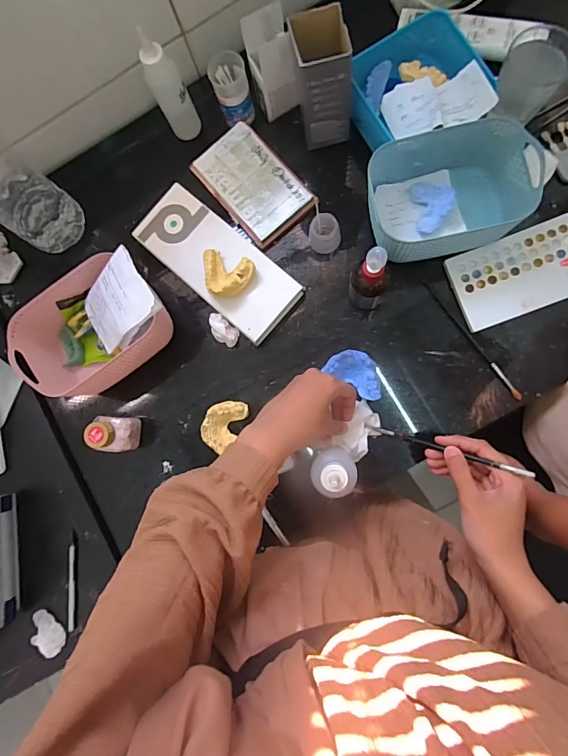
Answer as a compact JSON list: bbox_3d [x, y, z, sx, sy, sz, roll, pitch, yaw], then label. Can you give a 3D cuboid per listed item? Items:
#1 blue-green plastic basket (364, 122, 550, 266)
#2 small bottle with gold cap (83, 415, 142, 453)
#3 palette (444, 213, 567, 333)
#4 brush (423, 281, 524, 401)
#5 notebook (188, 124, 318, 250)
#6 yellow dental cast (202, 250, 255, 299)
[{"bbox_3d":[0.184,-0.207,0.471,0.159,0.070,0.116,-11,84,5],"label":"blue-green plastic basket"},{"bbox_3d":[-0.203,0.067,0.496,0.037,0.072,0.040,3,85,7],"label":"small bottle with gold cap"},{"bbox_3d":[0.279,-0.123,0.487,0.154,0.012,0.092,-21,83,4],"label":"palette"},{"bbox_3d":[0.220,-0.048,0.487,0.007,0.007,0.177,-35,82,2],"label":"brush"},{"bbox_3d":[-0.041,-0.248,0.532,0.091,0.012,0.148,-41,82,1],"label":"notebook"},{"bbox_3d":[-0.070,-0.121,0.493,0.062,0.029,0.051,23,88,8],"label":"yellow dental cast"}]

